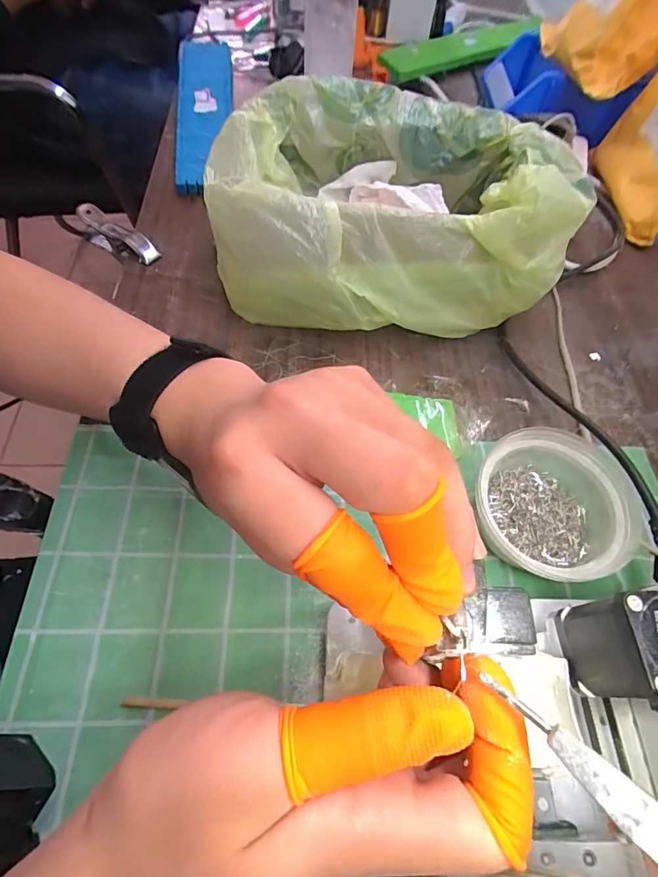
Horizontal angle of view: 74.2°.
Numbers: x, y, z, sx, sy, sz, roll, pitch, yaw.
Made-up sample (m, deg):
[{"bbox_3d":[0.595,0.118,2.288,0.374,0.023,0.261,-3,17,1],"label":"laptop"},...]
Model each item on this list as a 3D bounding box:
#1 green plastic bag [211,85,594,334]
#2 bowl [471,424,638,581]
[{"bbox_3d":[0.049,-0.187,0.382,0.284,0.138,0.165,1,60,-2],"label":"green plastic bag"},{"bbox_3d":[0.145,0.049,0.294,0.100,0.054,0.095,1,60,-2],"label":"bowl"}]

